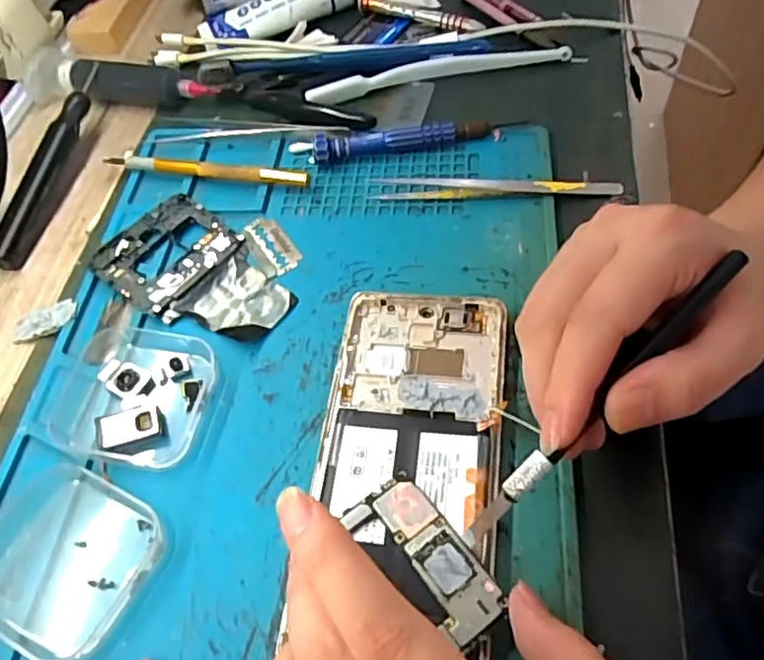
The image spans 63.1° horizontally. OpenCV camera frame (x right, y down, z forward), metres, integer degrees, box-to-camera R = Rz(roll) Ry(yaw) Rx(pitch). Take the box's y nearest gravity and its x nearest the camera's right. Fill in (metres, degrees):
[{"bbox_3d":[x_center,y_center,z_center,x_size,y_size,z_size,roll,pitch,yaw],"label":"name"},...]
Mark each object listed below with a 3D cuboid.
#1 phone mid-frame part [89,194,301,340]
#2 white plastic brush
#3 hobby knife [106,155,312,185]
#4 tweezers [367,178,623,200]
[{"bbox_3d":[-0.095,-0.036,0.328,0.108,0.004,0.072,14,59,15],"label":"phone mid-frame part"},{"bbox_3d":[0.035,-0.164,0.395,0.166,0.009,0.015,-11,56,-1],"label":"white plastic brush"},{"bbox_3d":[-0.104,-0.095,0.362,0.126,0.012,0.010,10,58,13],"label":"hobby knife"},{"bbox_3d":[0.060,-0.076,0.332,0.130,0.011,0.007,0,57,6],"label":"tweezers"}]

